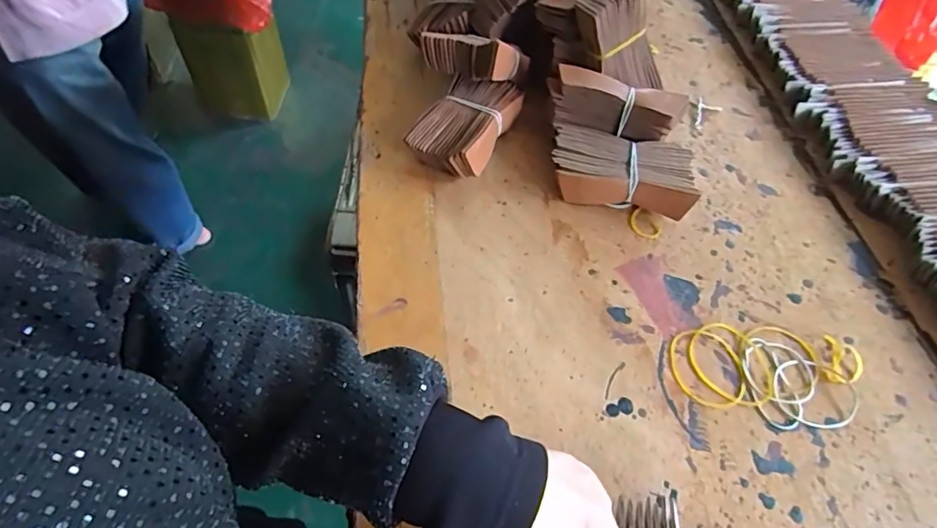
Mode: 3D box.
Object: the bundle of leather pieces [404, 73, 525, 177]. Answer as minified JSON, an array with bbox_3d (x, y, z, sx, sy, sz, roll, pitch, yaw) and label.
[{"bbox_3d":[0.000,-0.137,0.524,0.073,0.050,0.121,25,57,12],"label":"bundle of leather pieces"}]

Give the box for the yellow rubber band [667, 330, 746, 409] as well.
[{"bbox_3d":[0.186,0.080,0.417,0.060,0.004,0.062,24,57,11],"label":"yellow rubber band"}]

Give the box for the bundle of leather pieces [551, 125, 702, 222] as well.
[{"bbox_3d":[0.142,-0.086,0.507,0.126,0.037,0.072,14,56,5],"label":"bundle of leather pieces"}]

